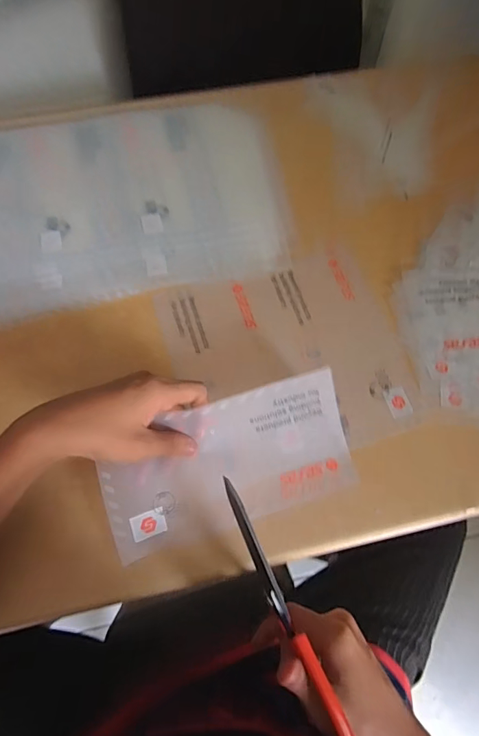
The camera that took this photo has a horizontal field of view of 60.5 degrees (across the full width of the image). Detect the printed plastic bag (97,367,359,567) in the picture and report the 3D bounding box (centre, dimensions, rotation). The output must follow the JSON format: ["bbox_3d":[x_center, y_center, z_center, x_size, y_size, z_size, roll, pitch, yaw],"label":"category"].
[{"bbox_3d":[-0.006,0.078,0.352,0.211,0.014,0.102,-18,94,-10],"label":"printed plastic bag"}]

